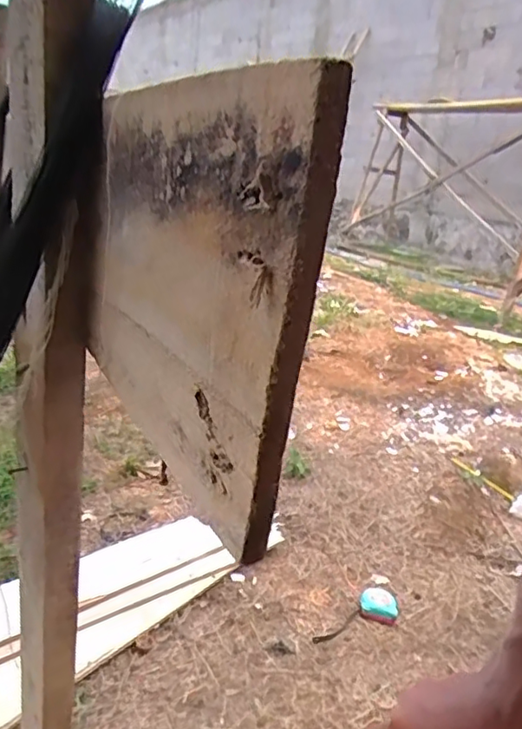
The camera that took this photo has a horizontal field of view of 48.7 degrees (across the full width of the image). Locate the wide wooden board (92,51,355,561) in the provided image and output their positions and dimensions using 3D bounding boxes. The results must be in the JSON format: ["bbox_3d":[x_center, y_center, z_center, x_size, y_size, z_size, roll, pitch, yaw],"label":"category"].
[{"bbox_3d":[-0.050,-0.045,0.271,0.012,0.155,0.245,-5,21,-30],"label":"wide wooden board"}]

